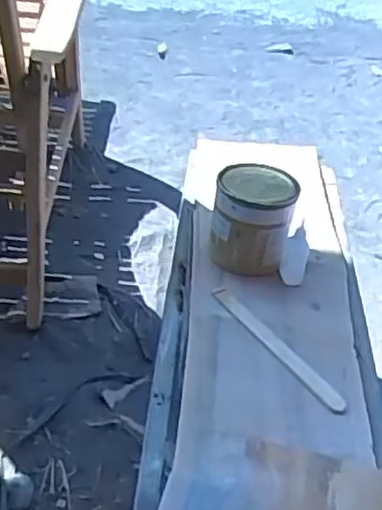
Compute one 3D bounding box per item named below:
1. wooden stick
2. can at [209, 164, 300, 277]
[{"bbox_3d":[0.094,0.101,0.802,0.023,0.008,0.220,-20,46,-29],"label":"wooden stick"},{"bbox_3d":[0.075,-0.043,0.886,0.094,0.109,0.092,4,39,-3],"label":"can"}]

